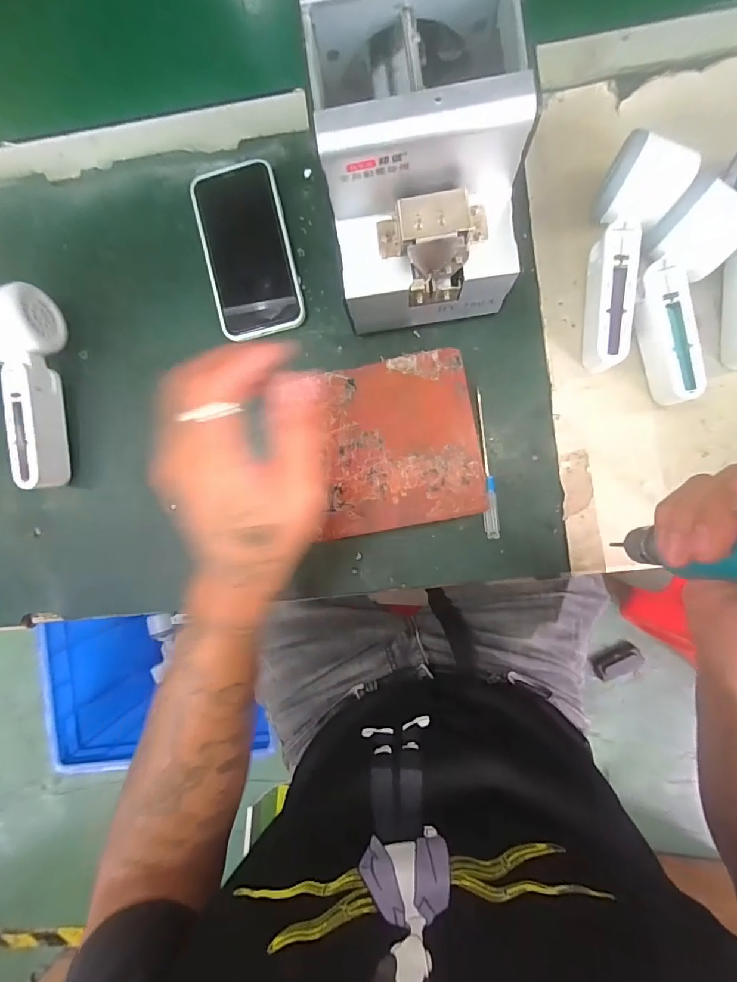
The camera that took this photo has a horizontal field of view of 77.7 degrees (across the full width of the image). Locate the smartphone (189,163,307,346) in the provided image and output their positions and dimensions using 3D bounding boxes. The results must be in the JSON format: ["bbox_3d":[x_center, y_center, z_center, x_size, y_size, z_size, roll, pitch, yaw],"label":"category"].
[{"bbox_3d":[-0.105,-0.208,0.398,0.074,0.010,0.145,-13,90,5],"label":"smartphone"}]

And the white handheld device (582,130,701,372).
[{"bbox_3d":[0.193,-0.178,0.352,0.056,0.052,0.153,14,93,4],"label":"white handheld device"}]

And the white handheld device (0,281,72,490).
[{"bbox_3d":[-0.294,-0.085,0.385,0.044,0.066,0.161,-1,91,5],"label":"white handheld device"}]

